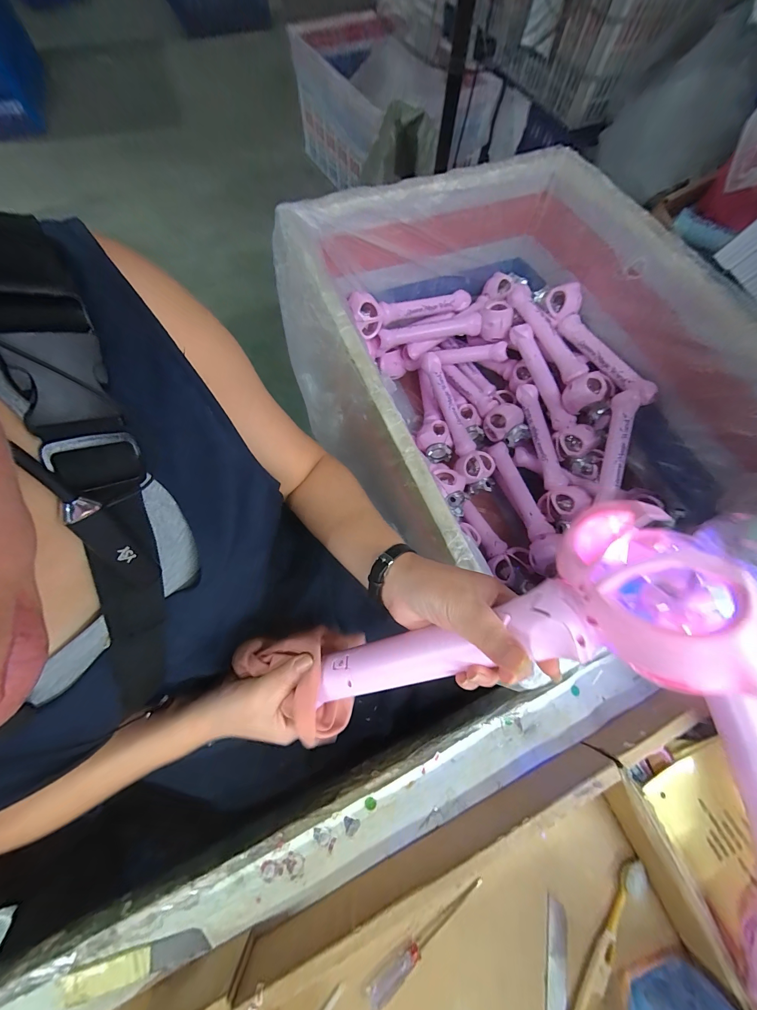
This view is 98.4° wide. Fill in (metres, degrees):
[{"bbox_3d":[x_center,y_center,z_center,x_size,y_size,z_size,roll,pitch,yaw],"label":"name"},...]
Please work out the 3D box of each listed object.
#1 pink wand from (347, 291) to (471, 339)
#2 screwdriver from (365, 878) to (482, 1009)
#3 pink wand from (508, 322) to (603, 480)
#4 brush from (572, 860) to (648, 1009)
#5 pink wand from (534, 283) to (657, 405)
[{"bbox_3d":[0.086,-0.474,0.771,0.326,0.095,0.056,-23,73,-9],"label":"pink wand"},{"bbox_3d":[0.043,0.371,0.276,0.119,0.009,0.017,-30,75,-11],"label":"screwdriver"},{"bbox_3d":[0.407,-0.234,0.757,0.059,0.066,0.372,-25,88,-10],"label":"pink wand"},{"bbox_3d":[0.198,0.381,0.281,0.018,0.012,0.136,37,74,10],"label":"brush"},{"bbox_3d":[0.462,-0.355,0.699,0.051,0.069,0.342,-30,75,-11],"label":"pink wand"}]

